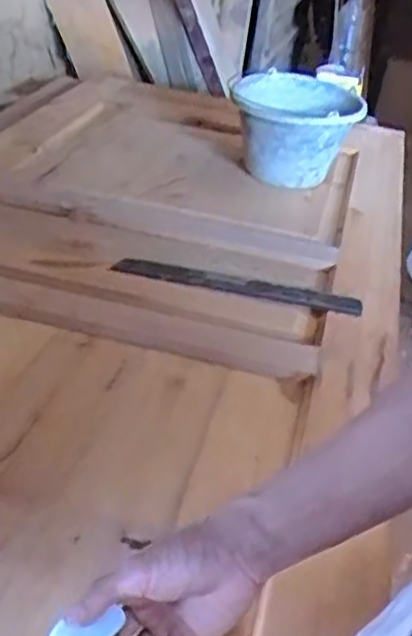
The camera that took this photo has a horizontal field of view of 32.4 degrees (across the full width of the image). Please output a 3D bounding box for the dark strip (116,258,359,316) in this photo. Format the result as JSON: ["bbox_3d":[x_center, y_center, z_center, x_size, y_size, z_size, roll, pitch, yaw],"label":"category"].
[{"bbox_3d":[0.044,-0.051,1.045,0.360,0.010,0.056,12,33,8],"label":"dark strip"}]

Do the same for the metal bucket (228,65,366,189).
[{"bbox_3d":[0.172,-0.374,1.418,0.242,0.173,0.266,9,32,1],"label":"metal bucket"}]

